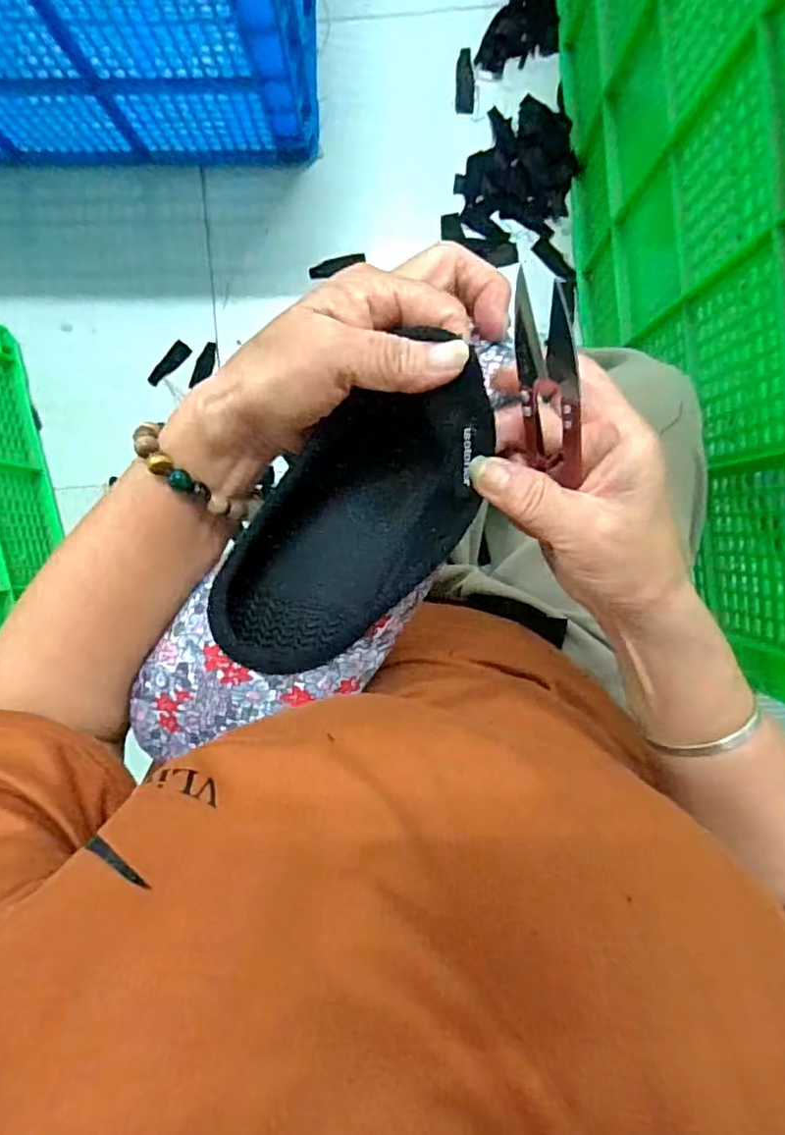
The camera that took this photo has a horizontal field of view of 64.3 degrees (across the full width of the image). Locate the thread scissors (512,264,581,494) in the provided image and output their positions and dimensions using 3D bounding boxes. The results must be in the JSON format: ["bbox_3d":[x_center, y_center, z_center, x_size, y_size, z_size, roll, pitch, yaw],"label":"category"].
[{"bbox_3d":[0.057,-0.065,0.228,0.012,0.026,0.081,-21,137,1],"label":"thread scissors"}]

